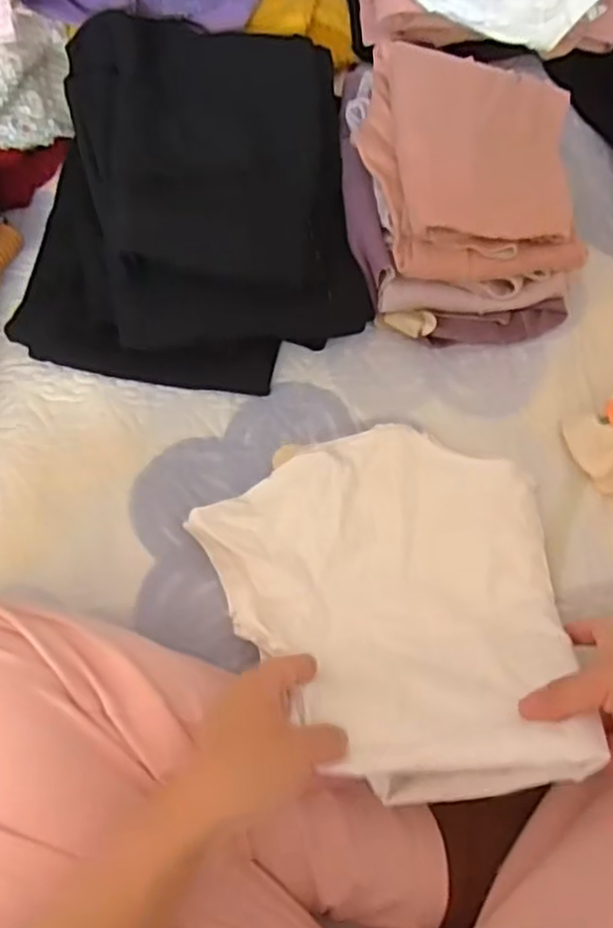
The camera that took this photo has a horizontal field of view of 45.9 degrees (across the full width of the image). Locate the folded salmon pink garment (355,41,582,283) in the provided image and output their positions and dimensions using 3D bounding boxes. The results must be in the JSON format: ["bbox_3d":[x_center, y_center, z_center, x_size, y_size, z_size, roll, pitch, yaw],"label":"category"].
[{"bbox_3d":[0.140,-0.260,0.614,0.176,0.065,0.209,1,63,-1],"label":"folded salmon pink garment"}]

